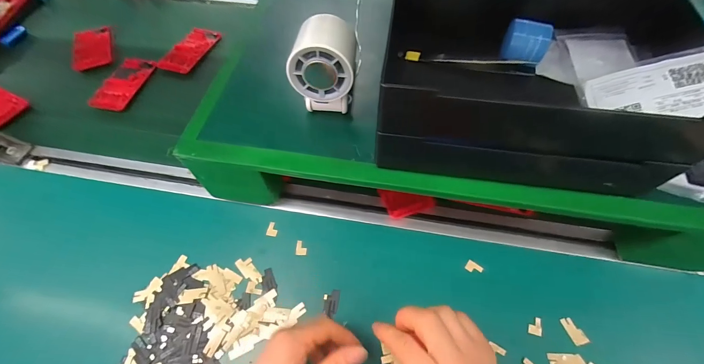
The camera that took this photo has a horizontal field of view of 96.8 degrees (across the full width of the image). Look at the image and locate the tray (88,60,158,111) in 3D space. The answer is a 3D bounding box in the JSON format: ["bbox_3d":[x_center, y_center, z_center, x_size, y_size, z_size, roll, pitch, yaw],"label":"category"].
[{"bbox_3d":[-0.385,-0.169,0.529,0.056,0.015,0.121,14,61,8],"label":"tray"}]

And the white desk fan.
[{"bbox_3d":[-0.025,-0.115,0.316,0.067,0.086,0.060,1,60,1],"label":"white desk fan"}]

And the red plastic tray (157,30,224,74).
[{"bbox_3d":[-0.299,-0.245,0.578,0.063,0.008,0.124,23,61,11],"label":"red plastic tray"}]

